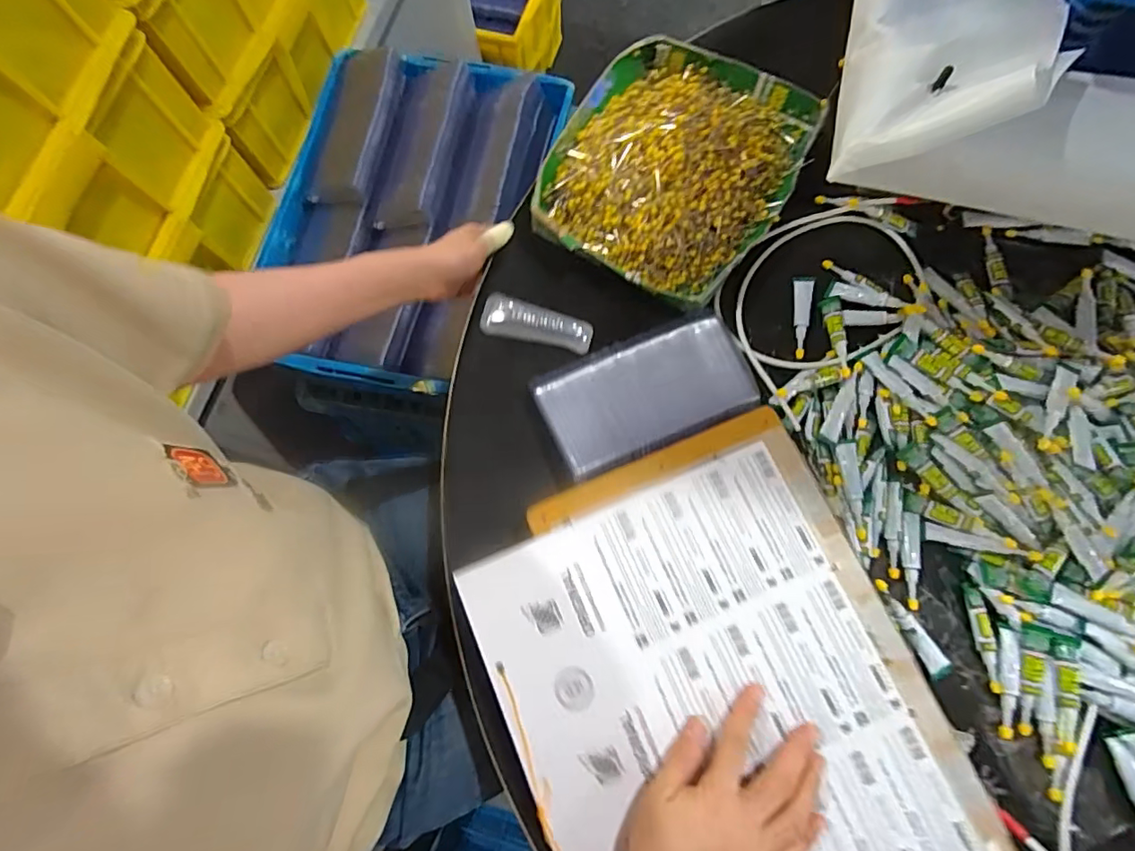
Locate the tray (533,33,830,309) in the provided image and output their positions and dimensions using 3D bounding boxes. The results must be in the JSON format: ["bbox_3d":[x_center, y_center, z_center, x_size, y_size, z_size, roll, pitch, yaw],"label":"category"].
[{"bbox_3d":[0.111,-0.278,0.564,0.233,0.056,0.292,27,78,9],"label":"tray"}]

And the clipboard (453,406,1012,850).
[{"bbox_3d":[0.114,0.219,0.418,0.303,0.013,0.393,-23,77,-5],"label":"clipboard"}]

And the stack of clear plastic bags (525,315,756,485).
[{"bbox_3d":[0.074,-0.029,0.505,0.192,0.025,0.107,-23,76,-4],"label":"stack of clear plastic bags"}]

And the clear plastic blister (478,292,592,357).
[{"bbox_3d":[-0.032,-0.101,0.542,0.112,0.022,0.037,14,76,6],"label":"clear plastic blister"}]

